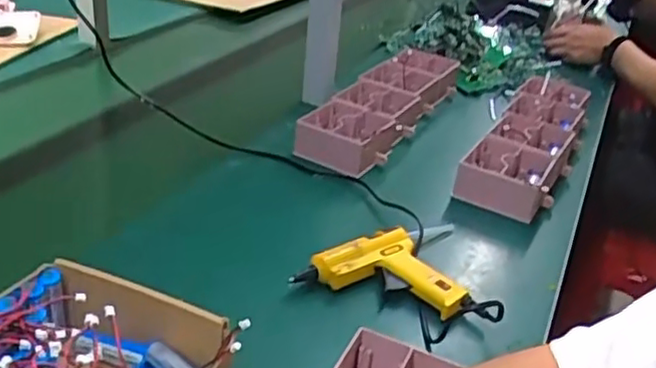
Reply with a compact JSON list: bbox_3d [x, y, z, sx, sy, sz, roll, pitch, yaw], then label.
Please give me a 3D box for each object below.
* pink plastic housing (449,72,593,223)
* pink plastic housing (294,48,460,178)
[{"bbox_3d":[0.298,-0.063,0.990,0.111,0.063,0.415,18,31,22],"label":"pink plastic housing"},{"bbox_3d":[0.092,-0.132,1.037,0.115,0.068,0.418,17,31,20],"label":"pink plastic housing"}]

